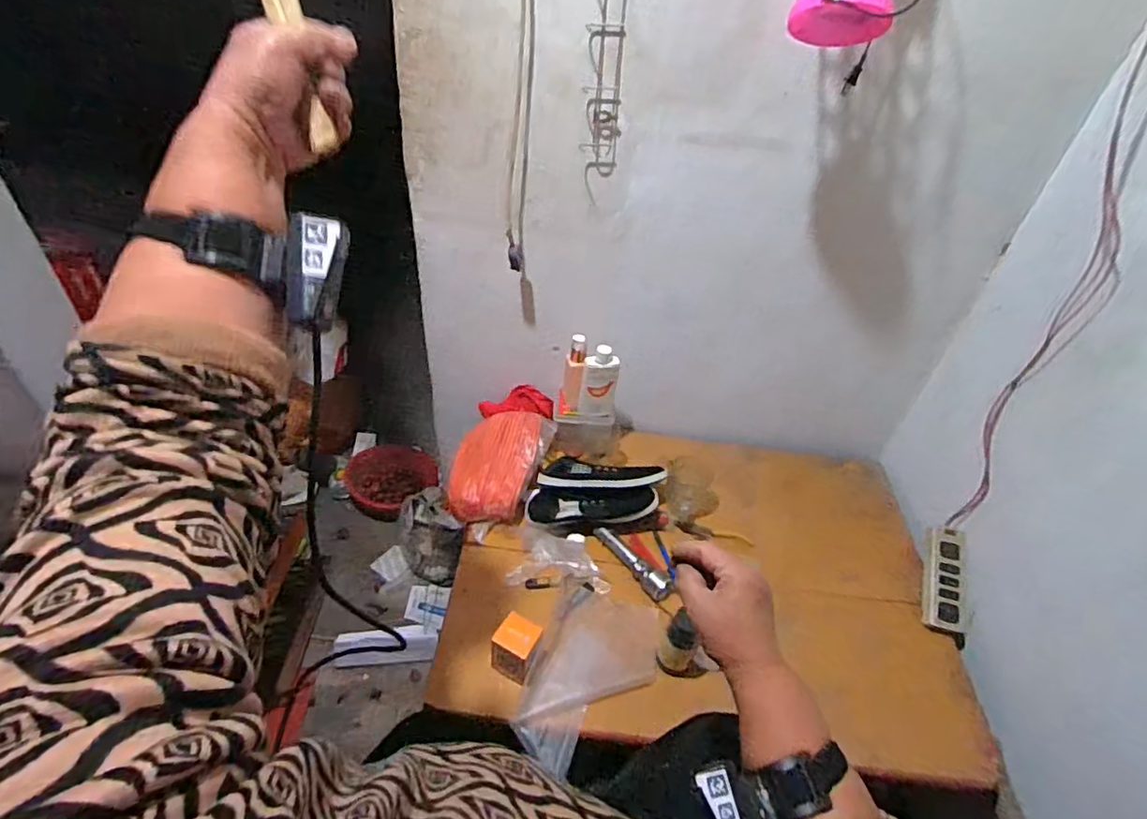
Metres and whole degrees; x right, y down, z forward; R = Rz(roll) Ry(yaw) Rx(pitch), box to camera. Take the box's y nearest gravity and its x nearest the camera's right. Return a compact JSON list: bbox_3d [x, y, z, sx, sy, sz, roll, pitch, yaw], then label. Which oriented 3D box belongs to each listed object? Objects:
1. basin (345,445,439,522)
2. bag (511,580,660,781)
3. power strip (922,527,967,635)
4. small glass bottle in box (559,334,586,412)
[{"bbox_3d":[-0.528,0.188,1.643,0.240,0.075,0.226,4,42,-3],"label":"basin"},{"bbox_3d":[0.025,0.390,0.865,0.172,0.028,0.273,15,40,11],"label":"bag"},{"bbox_3d":[0.636,0.289,1.009,0.057,0.031,0.176,12,74,6],"label":"power strip"},{"bbox_3d":[-0.001,-0.070,1.139,0.044,0.156,0.060,7,42,0],"label":"small glass bottle in box"}]

